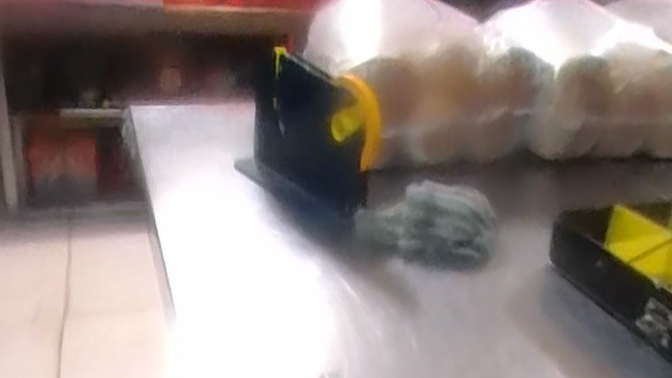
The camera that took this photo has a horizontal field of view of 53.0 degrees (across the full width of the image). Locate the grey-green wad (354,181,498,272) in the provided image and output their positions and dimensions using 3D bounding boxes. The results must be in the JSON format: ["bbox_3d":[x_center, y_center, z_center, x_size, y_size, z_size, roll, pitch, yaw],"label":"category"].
[{"bbox_3d":[0.086,0.035,0.653,0.136,0.071,0.061,8,22,9],"label":"grey-green wad"}]

